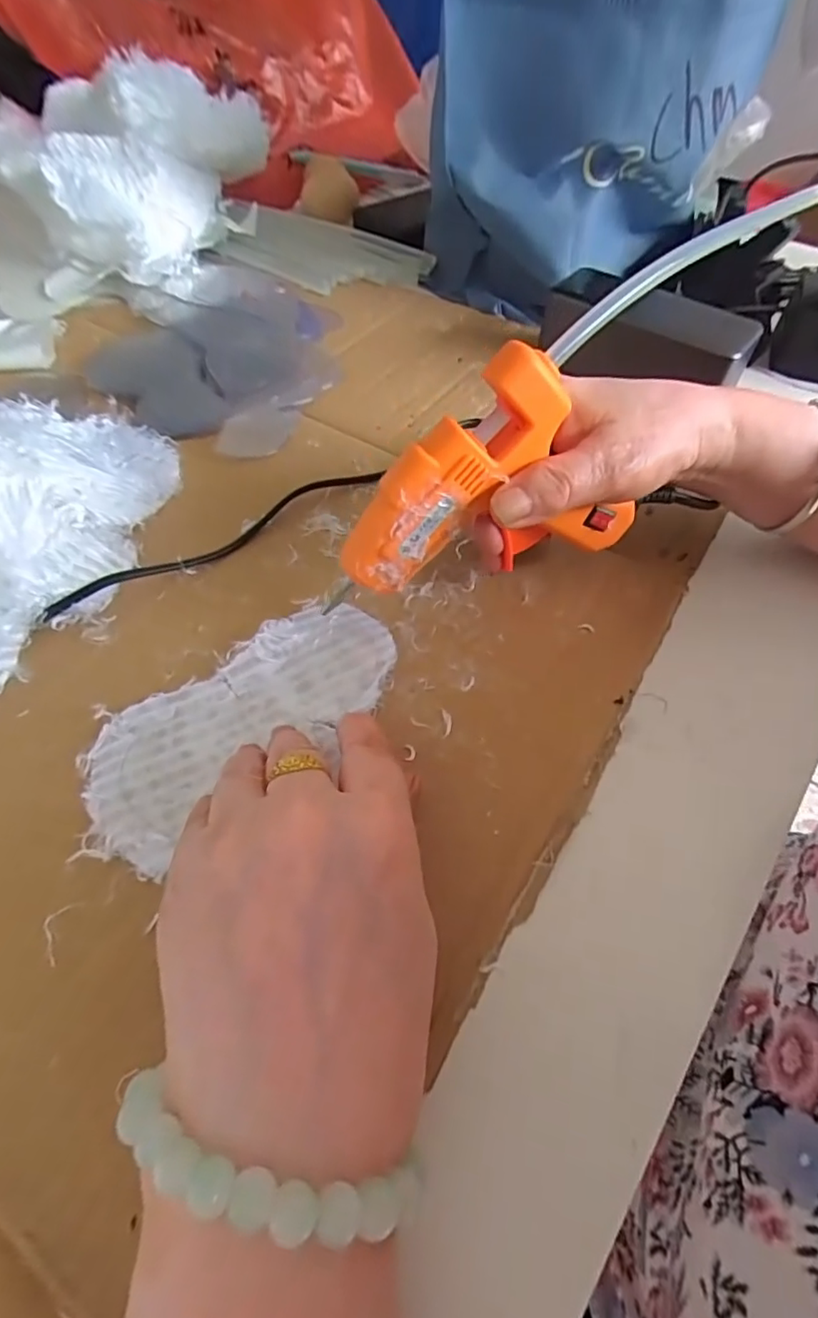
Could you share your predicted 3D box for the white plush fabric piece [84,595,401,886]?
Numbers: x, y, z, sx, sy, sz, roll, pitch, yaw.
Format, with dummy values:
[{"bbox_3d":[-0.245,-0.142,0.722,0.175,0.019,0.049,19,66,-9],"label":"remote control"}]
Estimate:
[{"bbox_3d":[-0.067,0.023,0.245,0.138,0.009,0.066,-35,64,-22],"label":"white plush fabric piece"}]

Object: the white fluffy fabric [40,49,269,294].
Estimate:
[{"bbox_3d":[-0.218,-0.426,0.492,0.127,0.097,0.203,10,56,4],"label":"white fluffy fabric"}]

